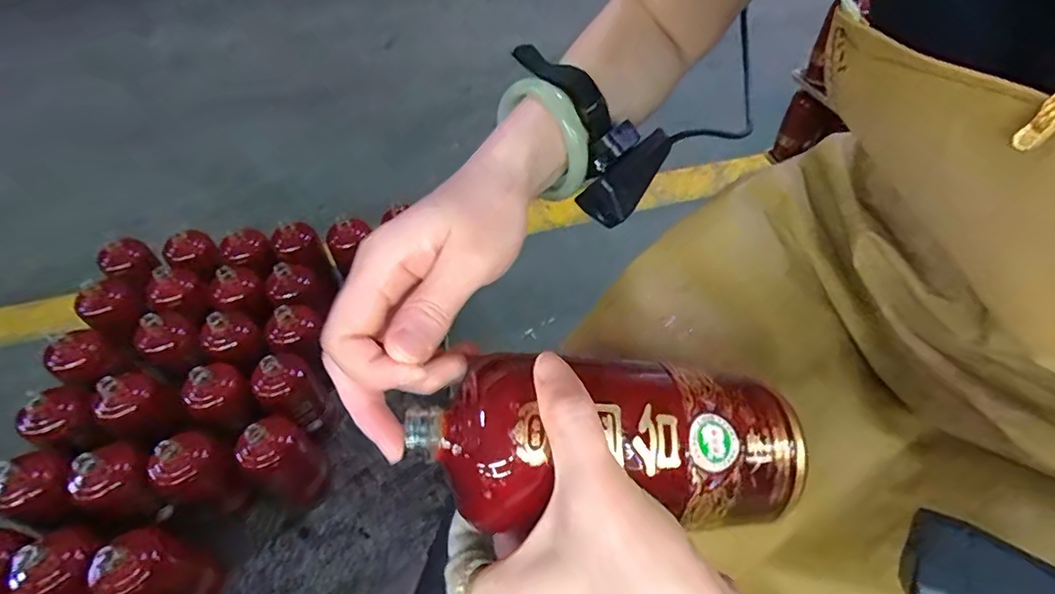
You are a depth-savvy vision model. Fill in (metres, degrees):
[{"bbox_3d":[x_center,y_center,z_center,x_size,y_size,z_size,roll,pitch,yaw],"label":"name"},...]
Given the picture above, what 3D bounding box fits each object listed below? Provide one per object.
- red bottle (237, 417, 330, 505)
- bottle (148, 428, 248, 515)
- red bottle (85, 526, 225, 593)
[{"bbox_3d":[-0.347,0.233,0.725,0.076,0.190,0.084,32,58,26],"label":"red bottle"},{"bbox_3d":[-0.465,0.251,0.714,0.070,0.175,0.078,19,53,17],"label":"bottle"},{"bbox_3d":[-0.462,0.347,0.630,0.077,0.175,0.084,10,51,11],"label":"red bottle"}]

